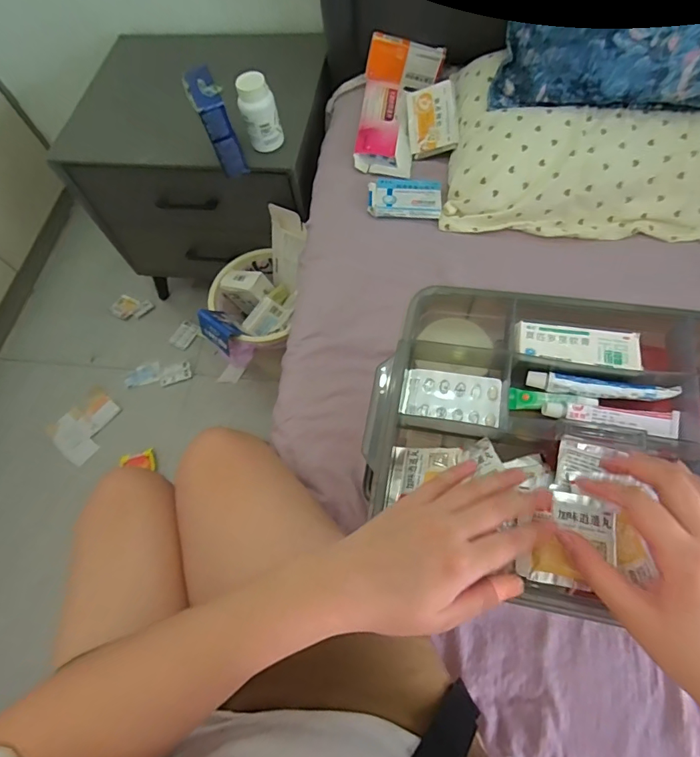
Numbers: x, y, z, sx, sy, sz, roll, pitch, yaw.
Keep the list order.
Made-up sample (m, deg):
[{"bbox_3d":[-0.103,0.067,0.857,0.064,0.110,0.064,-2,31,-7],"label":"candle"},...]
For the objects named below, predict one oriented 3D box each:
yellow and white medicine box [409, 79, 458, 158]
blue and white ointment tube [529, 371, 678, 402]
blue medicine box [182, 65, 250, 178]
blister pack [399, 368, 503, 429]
[{"bbox_3d":[0.136,-0.424,0.733,0.076,0.014,0.101,-3,103,29],"label":"yellow and white medicine box"},{"bbox_3d":[0.219,0.008,0.390,0.117,0.018,0.018,12,65,9],"label":"blue and white ointment tube"},{"bbox_3d":[-0.213,-0.403,0.707,0.049,0.122,0.100,-25,65,-8],"label":"blue medicine box"},{"bbox_3d":[0.093,0.018,0.413,0.089,0.011,0.046,9,65,8],"label":"blister pack"}]

